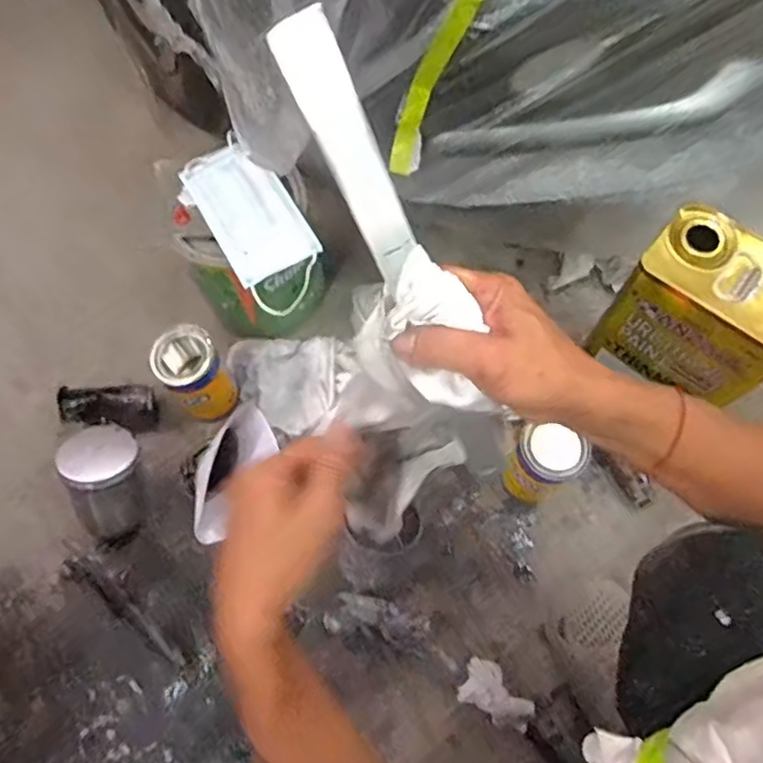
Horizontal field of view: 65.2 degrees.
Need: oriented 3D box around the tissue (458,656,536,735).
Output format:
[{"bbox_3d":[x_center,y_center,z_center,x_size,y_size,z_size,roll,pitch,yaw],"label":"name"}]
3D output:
[{"bbox_3d":[0.126,0.333,0.623,0.089,0.027,0.046,42,73,-5],"label":"tissue"}]

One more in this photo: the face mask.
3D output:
[{"bbox_3d":[-0.137,-0.175,0.643,0.090,0.018,0.217,-30,71,-11],"label":"face mask"}]

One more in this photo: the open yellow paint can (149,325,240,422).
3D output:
[{"bbox_3d":[-0.212,-0.003,0.698,0.071,0.108,0.087,-38,72,-13],"label":"open yellow paint can"}]

